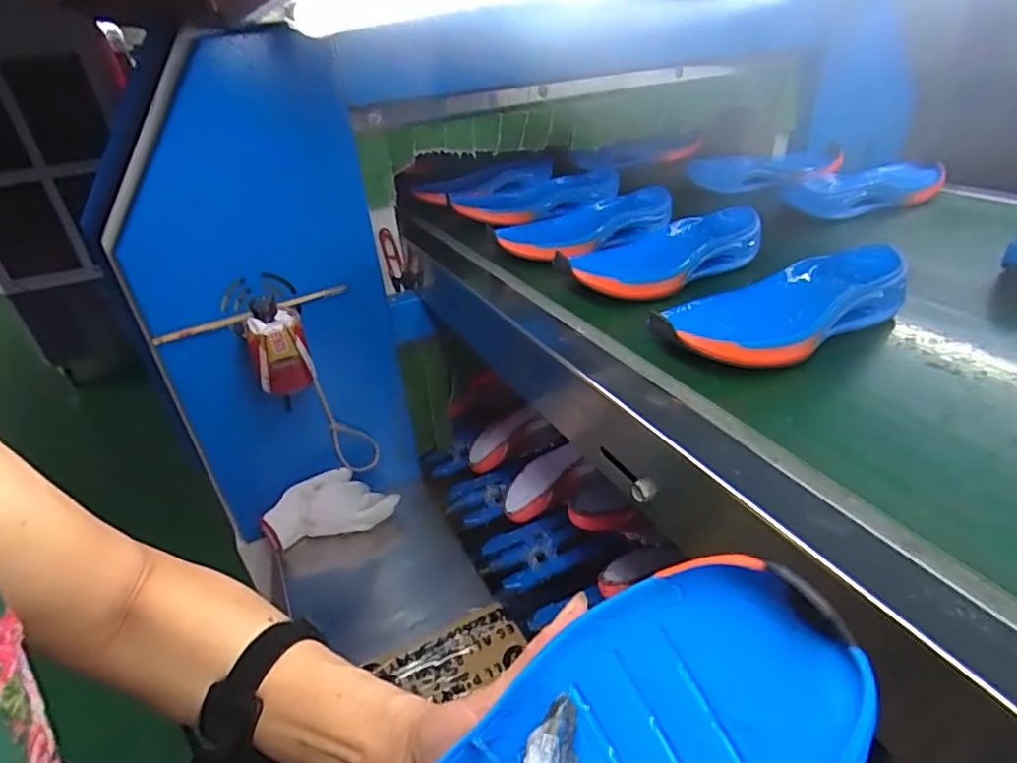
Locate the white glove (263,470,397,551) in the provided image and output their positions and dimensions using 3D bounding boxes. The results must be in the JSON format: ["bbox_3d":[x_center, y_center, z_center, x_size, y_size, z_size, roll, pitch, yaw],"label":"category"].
[{"bbox_3d":[-0.257,0.174,0.827,0.185,0.075,0.074,-11,30,-8],"label":"white glove"}]

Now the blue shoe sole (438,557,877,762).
[{"bbox_3d":[0.009,0.156,0.204,0.247,0.043,0.095,-41,27,13],"label":"blue shoe sole"}]

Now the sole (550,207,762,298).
[{"bbox_3d":[0.155,-0.130,0.593,0.232,0.046,0.105,-23,33,-27],"label":"sole"}]

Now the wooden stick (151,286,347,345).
[{"bbox_3d":[-0.315,-0.084,0.707,0.230,0.016,0.008,-17,31,-18],"label":"wooden stick"}]

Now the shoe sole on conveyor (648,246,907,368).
[{"bbox_3d":[0.225,-0.057,0.470,0.231,0.044,0.096,-20,32,-23],"label":"shoe sole on conveyor"}]

